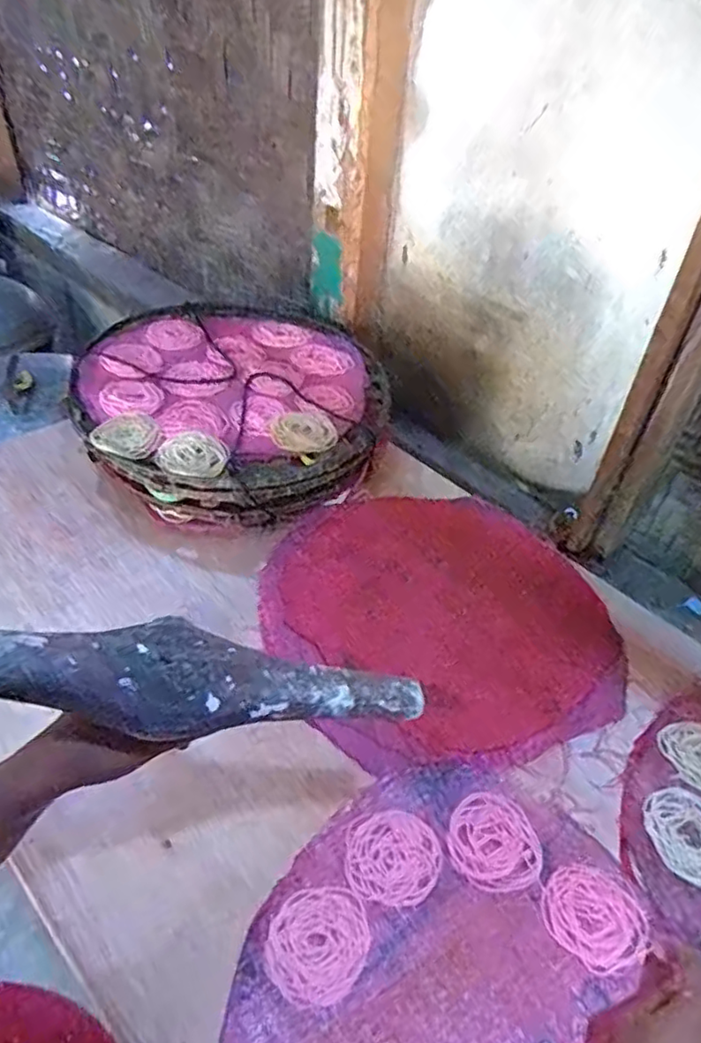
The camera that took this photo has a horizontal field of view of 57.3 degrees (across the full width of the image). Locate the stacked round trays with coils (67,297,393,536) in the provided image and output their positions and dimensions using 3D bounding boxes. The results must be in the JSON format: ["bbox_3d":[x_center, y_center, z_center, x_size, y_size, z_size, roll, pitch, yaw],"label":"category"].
[{"bbox_3d":[-0.154,-0.161,0.878,0.392,0.105,0.402,2,43,-2],"label":"stacked round trays with coils"}]

